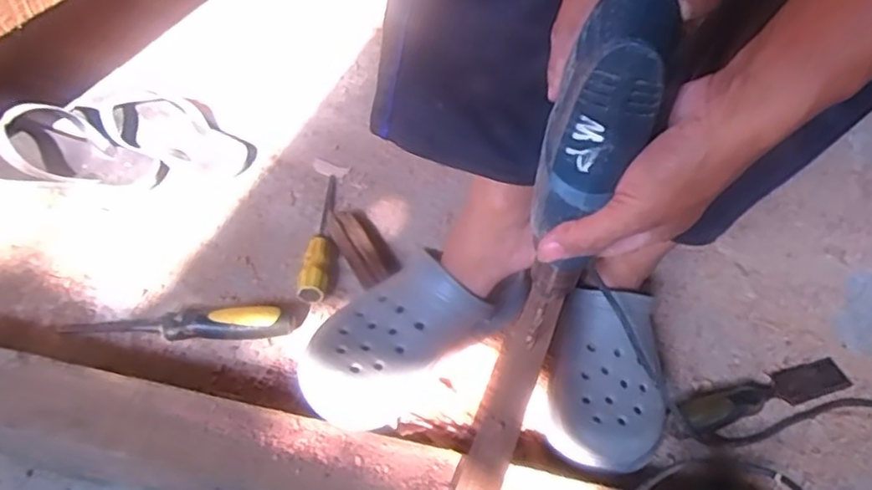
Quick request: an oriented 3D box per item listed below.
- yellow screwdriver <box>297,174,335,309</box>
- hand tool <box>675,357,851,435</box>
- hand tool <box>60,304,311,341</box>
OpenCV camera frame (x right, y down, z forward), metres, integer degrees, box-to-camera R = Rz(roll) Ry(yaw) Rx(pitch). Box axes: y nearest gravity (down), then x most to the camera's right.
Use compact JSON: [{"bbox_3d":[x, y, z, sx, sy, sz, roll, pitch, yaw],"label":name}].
[{"bbox_3d":[-0.133,-0.018,0.764,0.030,0.034,0.202,5,50,-2],"label":"yellow screwdriver"},{"bbox_3d":[0.348,0.155,0.678,0.220,0.030,0.042,-13,53,-17],"label":"hand tool"},{"bbox_3d":[-0.257,0.078,0.663,0.235,0.040,0.039,-2,51,-8],"label":"hand tool"}]

